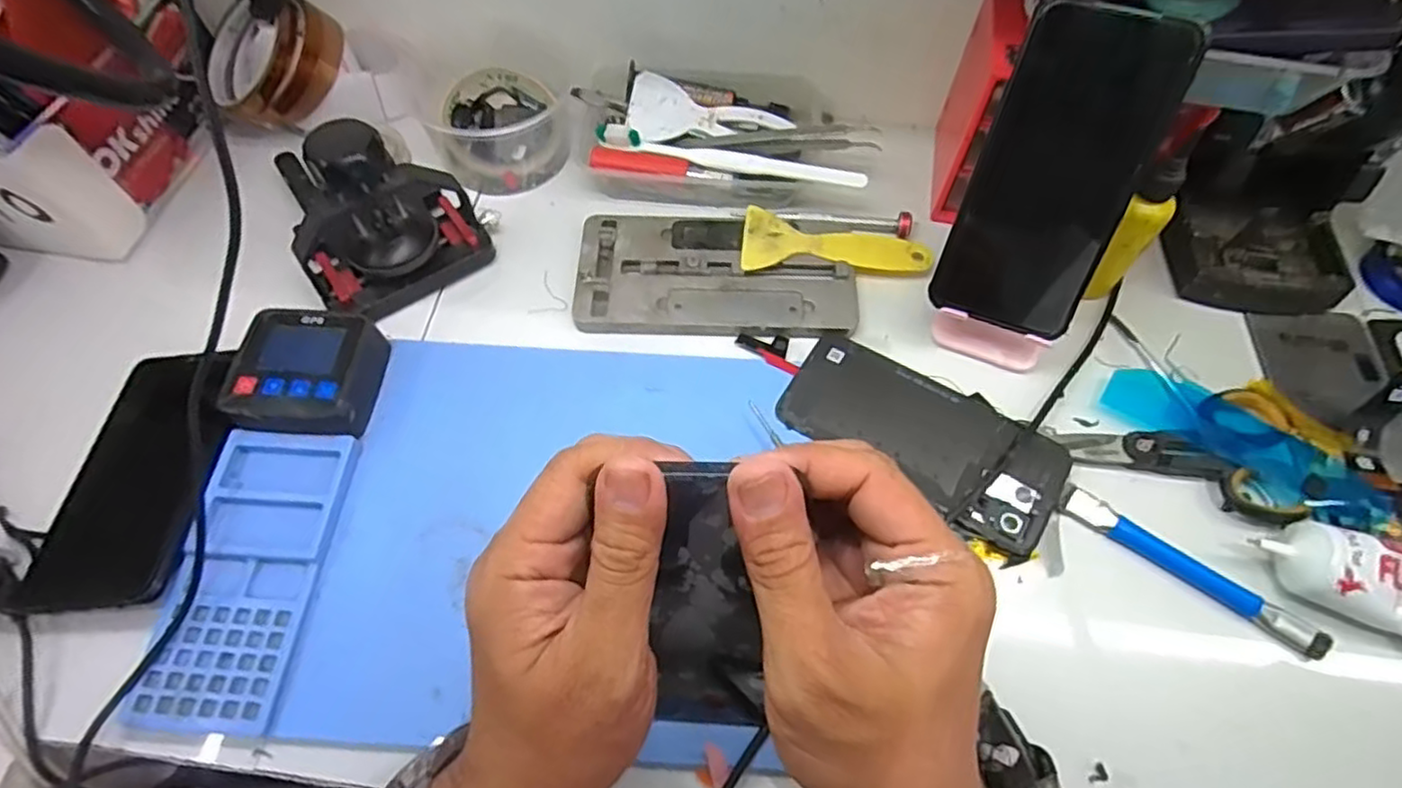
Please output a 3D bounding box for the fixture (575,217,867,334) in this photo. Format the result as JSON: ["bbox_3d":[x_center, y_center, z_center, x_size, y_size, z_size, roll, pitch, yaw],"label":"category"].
[{"bbox_3d":[0.010,-0.079,0.451,0.176,0.009,0.089,1,62,0],"label":"fixture"}]

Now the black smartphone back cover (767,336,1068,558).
[{"bbox_3d":[0.126,0.023,0.399,0.157,0.006,0.072,30,66,14],"label":"black smartphone back cover"}]

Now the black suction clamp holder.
[{"bbox_3d":[-0.196,-0.112,0.412,0.103,0.103,0.061,-37,69,-18],"label":"black suction clamp holder"}]

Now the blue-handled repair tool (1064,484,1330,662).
[{"bbox_3d":[0.257,0.090,0.363,0.134,0.008,0.017,33,67,15],"label":"blue-handled repair tool"}]

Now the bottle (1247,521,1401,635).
[{"bbox_3d":[0.341,0.093,0.348,0.111,0.031,0.049,20,64,9],"label":"bottle"}]

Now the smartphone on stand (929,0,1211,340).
[{"bbox_3d":[0.184,-0.112,0.363,0.077,0.160,0.005,22,29,17],"label":"smartphone on stand"}]

